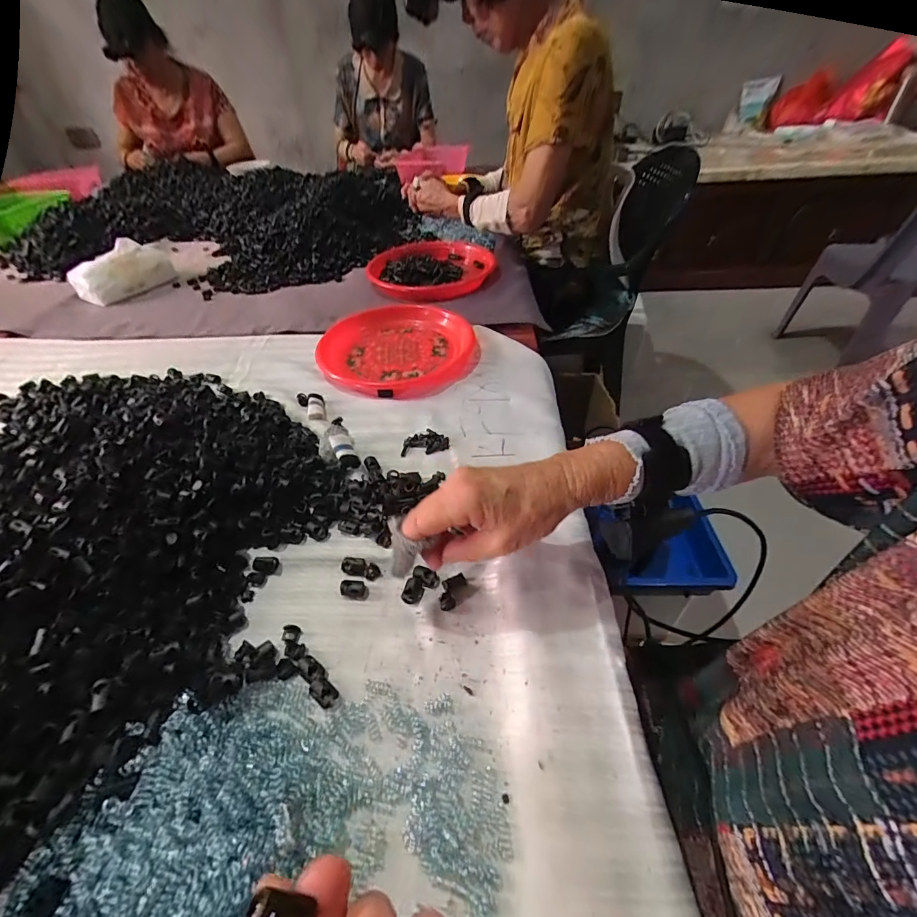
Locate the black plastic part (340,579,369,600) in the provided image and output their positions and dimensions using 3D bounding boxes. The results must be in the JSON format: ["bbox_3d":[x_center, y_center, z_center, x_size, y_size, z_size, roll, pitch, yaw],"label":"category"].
[{"bbox_3d":[-0.089,0.110,0.350,0.024,0.008,0.015,7,45,11],"label":"black plastic part"}]

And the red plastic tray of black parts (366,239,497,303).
[{"bbox_3d":[-0.053,-0.342,0.741,0.223,0.039,0.171,23,50,25],"label":"red plastic tray of black parts"}]

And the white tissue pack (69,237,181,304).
[{"bbox_3d":[-0.657,-0.365,0.805,0.168,0.073,0.064,-36,52,-28],"label":"white tissue pack"}]

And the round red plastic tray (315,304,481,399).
[{"bbox_3d":[-0.083,-0.163,0.591,0.216,0.028,0.197,-2,44,2],"label":"round red plastic tray"}]

